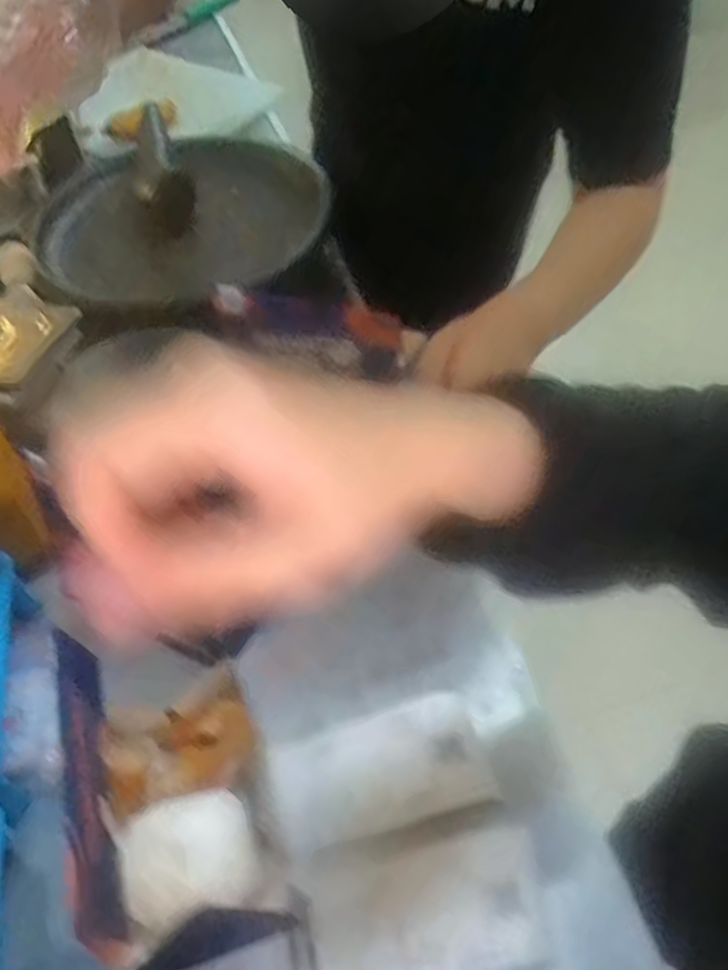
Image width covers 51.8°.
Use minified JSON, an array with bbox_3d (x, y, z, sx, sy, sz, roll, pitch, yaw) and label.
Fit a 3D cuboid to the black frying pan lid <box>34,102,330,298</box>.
[{"bbox_3d":[-0.225,-0.346,0.906,0.349,0.068,0.289,-18,52,-8],"label":"black frying pan lid"}]

